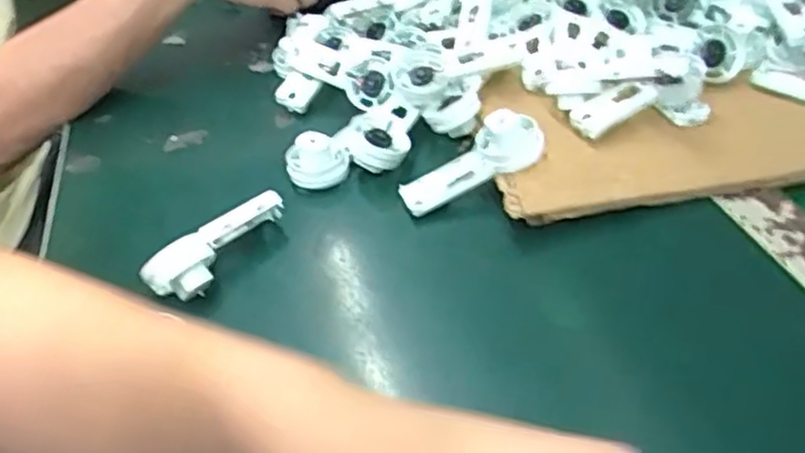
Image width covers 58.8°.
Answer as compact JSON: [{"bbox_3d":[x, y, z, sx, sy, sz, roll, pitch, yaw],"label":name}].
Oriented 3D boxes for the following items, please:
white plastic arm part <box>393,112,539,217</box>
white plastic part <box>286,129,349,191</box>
[{"bbox_3d":[0.040,-0.039,0.440,0.092,0.027,0.031,-31,39,10],"label":"white plastic arm part"},{"bbox_3d":[-0.056,-0.044,0.474,0.039,0.029,0.033,-14,40,-8],"label":"white plastic part"}]

